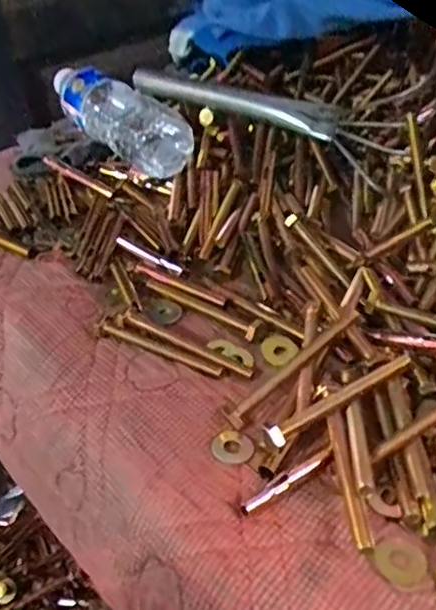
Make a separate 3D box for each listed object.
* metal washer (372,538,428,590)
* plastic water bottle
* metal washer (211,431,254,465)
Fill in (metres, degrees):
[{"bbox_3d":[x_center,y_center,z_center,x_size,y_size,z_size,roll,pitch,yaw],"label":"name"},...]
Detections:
[{"bbox_3d":[0.090,0.125,0.286,0.024,0.004,0.024,2,37,-1],"label":"metal washer"},{"bbox_3d":[-0.104,-0.200,0.604,0.077,0.051,0.197,-32,57,-28],"label":"plastic water bottle"},{"bbox_3d":[0.009,0.084,0.345,0.024,0.004,0.023,7,38,-5],"label":"metal washer"}]

